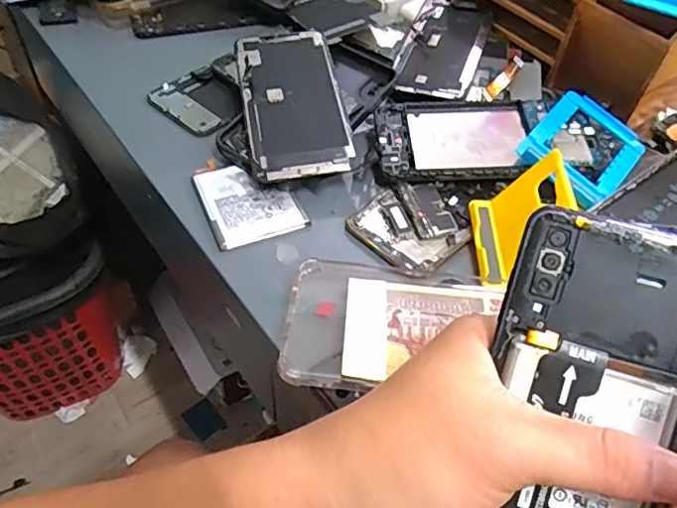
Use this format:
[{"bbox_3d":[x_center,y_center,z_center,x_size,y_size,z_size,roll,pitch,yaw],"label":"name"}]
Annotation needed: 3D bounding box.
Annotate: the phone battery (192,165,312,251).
[{"bbox_3d":[-0.061,-0.037,0.382,0.061,0.007,0.070,-17,53,-18],"label":"phone battery"}]

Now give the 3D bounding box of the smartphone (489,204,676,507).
[{"bbox_3d":[0.090,0.068,0.212,0.074,0.007,0.160,15,92,7],"label":"smartphone"}]

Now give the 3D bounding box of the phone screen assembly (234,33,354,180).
[{"bbox_3d":[-0.035,-0.116,0.418,0.071,0.009,0.147,-9,59,-6],"label":"phone screen assembly"}]

